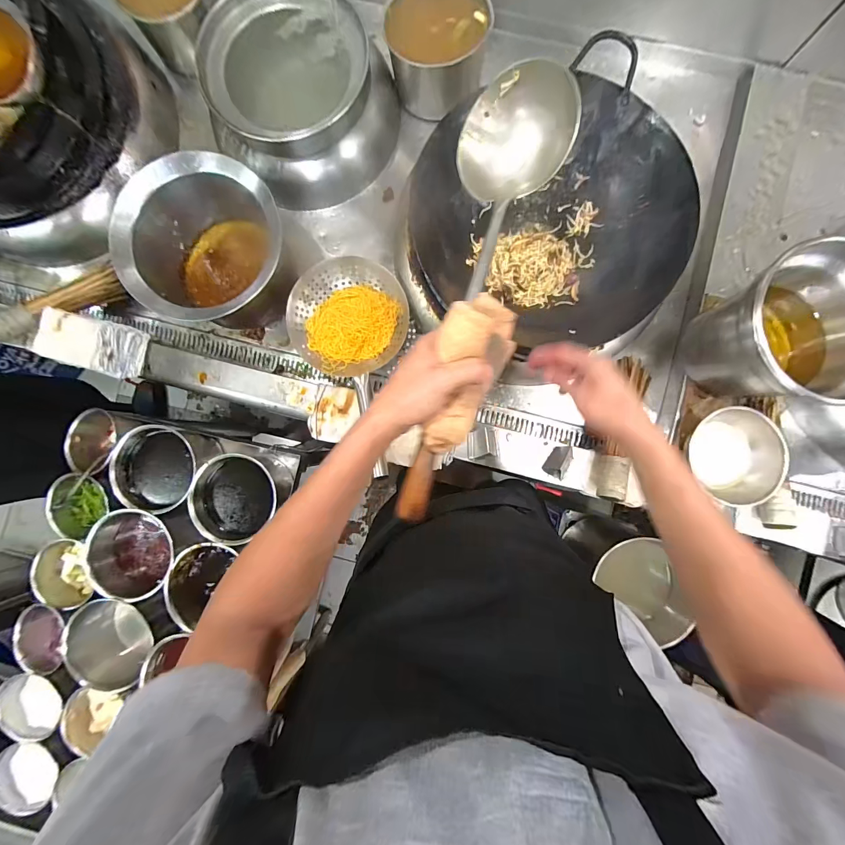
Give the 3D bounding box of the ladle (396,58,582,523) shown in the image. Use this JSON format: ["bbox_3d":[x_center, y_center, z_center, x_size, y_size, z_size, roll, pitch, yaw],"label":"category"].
[{"bbox_3d":[0.060,-0.148,0.402,0.121,0.089,0.516,14,85,2],"label":"ladle"}]

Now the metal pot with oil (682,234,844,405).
[{"bbox_3d":[0.582,-0.134,0.606,0.216,0.217,0.227,0,86,1],"label":"metal pot with oil"}]

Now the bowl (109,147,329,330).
[{"bbox_3d":[-0.375,-0.322,0.684,0.271,0.202,0.272,0,86,1],"label":"bowl"}]

